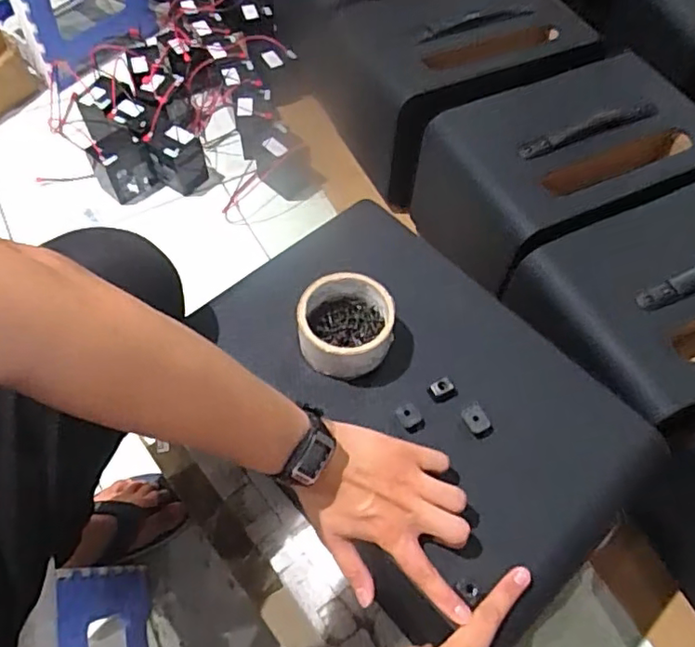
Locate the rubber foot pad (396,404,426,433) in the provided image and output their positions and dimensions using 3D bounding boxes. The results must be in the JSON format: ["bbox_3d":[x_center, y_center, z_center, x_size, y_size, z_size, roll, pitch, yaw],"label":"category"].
[{"bbox_3d":[0.057,0.086,0.529,0.020,0.008,0.025,-27,63,-16],"label":"rubber foot pad"}]

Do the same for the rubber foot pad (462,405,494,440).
[{"bbox_3d":[0.118,0.090,0.529,0.019,0.005,0.030,-27,63,-17],"label":"rubber foot pad"}]

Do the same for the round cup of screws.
[{"bbox_3d":[-0.001,0.002,0.549,0.087,0.047,0.084,1,59,-1],"label":"round cup of screws"}]

